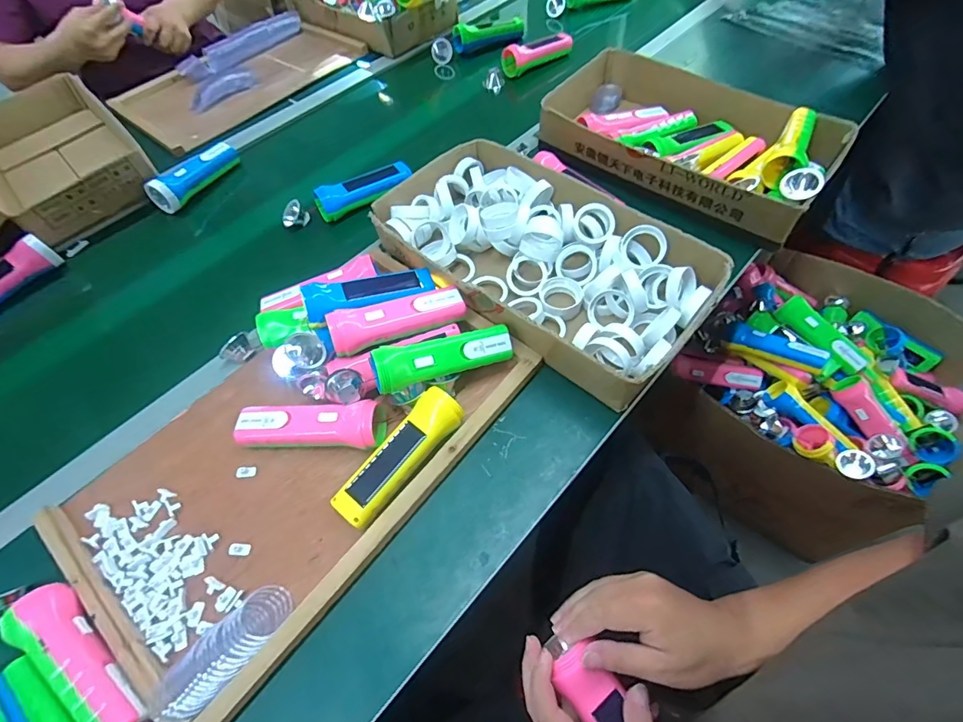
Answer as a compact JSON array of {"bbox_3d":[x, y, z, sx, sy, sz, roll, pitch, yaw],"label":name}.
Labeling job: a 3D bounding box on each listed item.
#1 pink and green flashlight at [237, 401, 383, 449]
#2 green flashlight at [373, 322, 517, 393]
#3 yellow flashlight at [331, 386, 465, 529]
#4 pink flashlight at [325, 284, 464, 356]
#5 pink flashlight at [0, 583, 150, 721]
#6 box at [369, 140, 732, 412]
[{"bbox_3d":[-0.185,0.072,0.492,0.152,0.041,0.054,-2,57,3],"label":"pink and green flashlight"},{"bbox_3d":[-0.041,-0.005,0.498,0.157,0.038,0.041,-14,56,-23],"label":"green flashlight"},{"bbox_3d":[-0.083,0.099,0.470,0.046,0.053,0.153,35,66,24],"label":"yellow flashlight"},{"bbox_3d":[-0.096,-0.054,0.514,0.156,0.043,0.042,-24,59,-10],"label":"pink flashlight"},{"bbox_3d":[-0.339,0.254,0.383,0.163,0.037,0.041,29,64,21],"label":"pink flashlight"},{"bbox_3d":[0.061,-0.142,0.595,0.438,0.072,0.234,38,67,25],"label":"box"}]

